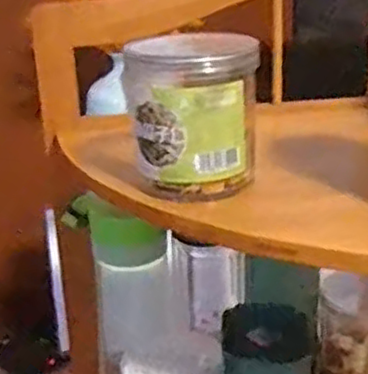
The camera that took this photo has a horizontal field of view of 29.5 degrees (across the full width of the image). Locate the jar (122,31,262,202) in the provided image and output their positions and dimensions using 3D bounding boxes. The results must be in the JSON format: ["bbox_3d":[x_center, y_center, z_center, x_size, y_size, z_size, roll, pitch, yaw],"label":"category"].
[{"bbox_3d":[0.005,-0.049,0.460,0.081,0.094,0.075,-2,20,2],"label":"jar"}]

